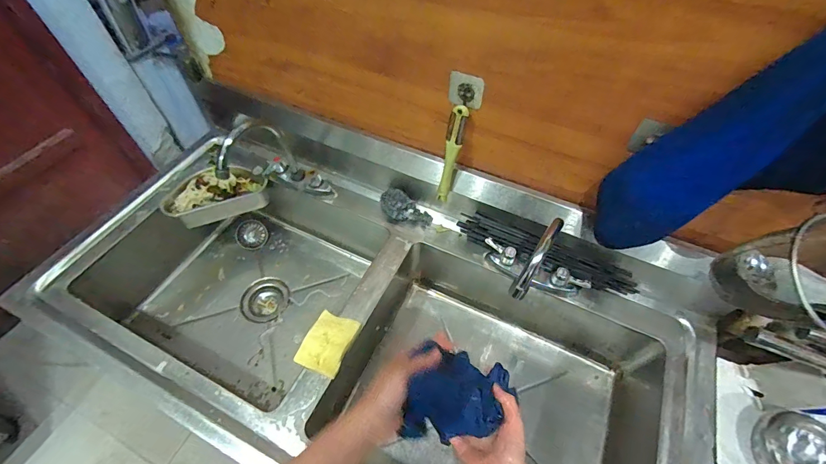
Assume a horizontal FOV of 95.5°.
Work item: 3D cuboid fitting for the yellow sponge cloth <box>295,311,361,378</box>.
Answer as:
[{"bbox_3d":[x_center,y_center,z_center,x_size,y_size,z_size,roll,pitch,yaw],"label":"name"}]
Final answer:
[{"bbox_3d":[-0.143,0.185,0.630,0.076,0.020,0.094,21,57,13],"label":"yellow sponge cloth"}]

